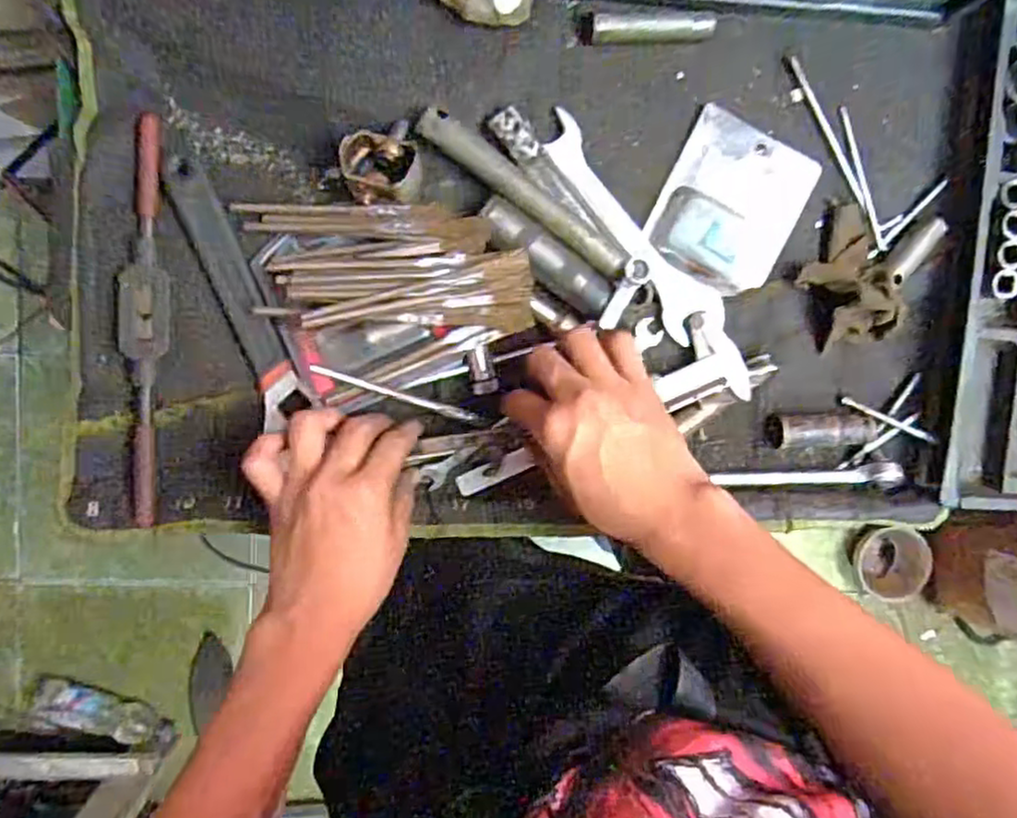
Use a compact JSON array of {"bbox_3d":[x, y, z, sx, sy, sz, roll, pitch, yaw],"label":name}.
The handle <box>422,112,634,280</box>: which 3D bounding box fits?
[{"bbox_3d":[0.012,-0.151,0.489,0.172,0.016,0.022,35,90,-8],"label":"handle"}]

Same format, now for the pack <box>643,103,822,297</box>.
[{"bbox_3d":[0.169,-0.154,0.516,0.101,0.021,0.121,26,91,-8],"label":"pack"}]

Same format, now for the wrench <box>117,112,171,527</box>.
[{"bbox_3d":[-0.248,-0.061,0.471,0.031,0.029,0.273,2,95,-7],"label":"wrench"}]

